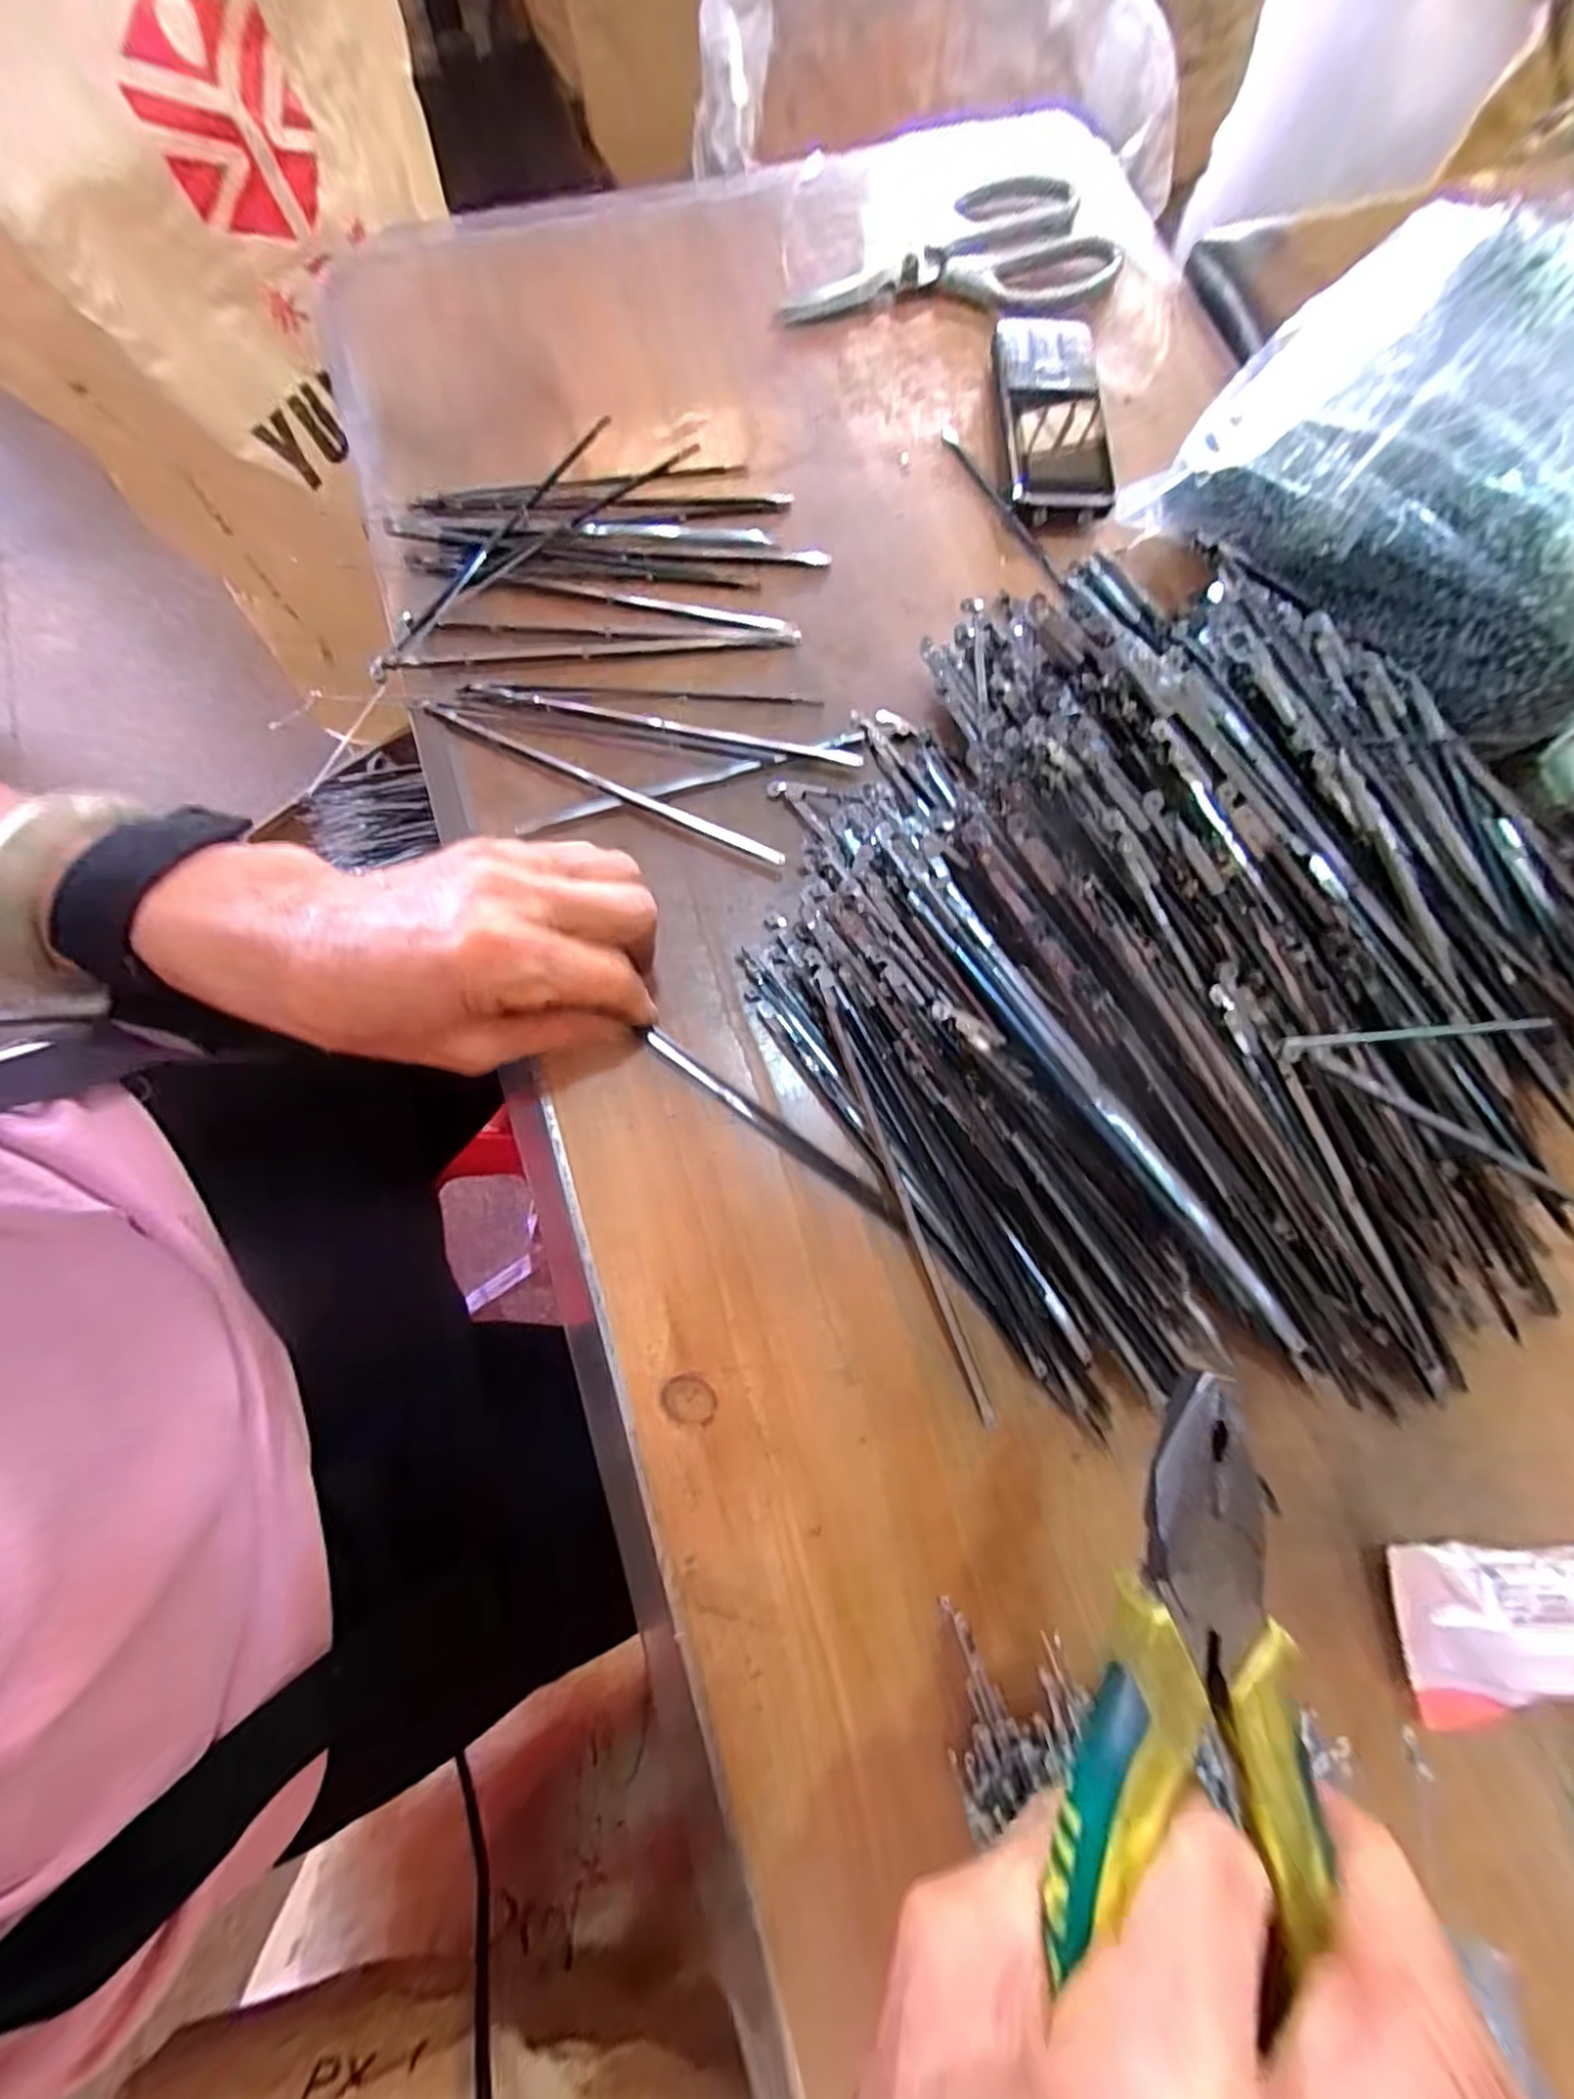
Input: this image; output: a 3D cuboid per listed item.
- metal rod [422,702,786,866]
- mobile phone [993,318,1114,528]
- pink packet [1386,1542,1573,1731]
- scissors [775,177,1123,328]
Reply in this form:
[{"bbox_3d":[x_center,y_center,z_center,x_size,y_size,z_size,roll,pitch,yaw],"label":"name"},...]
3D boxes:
[{"bbox_3d":[-0.081,-0.119,0.300,0.174,0.007,0.007,25,78,4],"label":"metal rod"},{"bbox_3d":[0.136,-0.329,0.345,0.050,0.016,0.130,-1,77,5],"label":"mobile phone"},{"bbox_3d":[0.274,0.197,0.226,0.122,0.029,0.050,-1,77,-2],"label":"pink packet"},{"bbox_3d":[0.091,-0.431,0.373,0.193,0.009,0.092,-29,80,-8],"label":"scissors"}]

